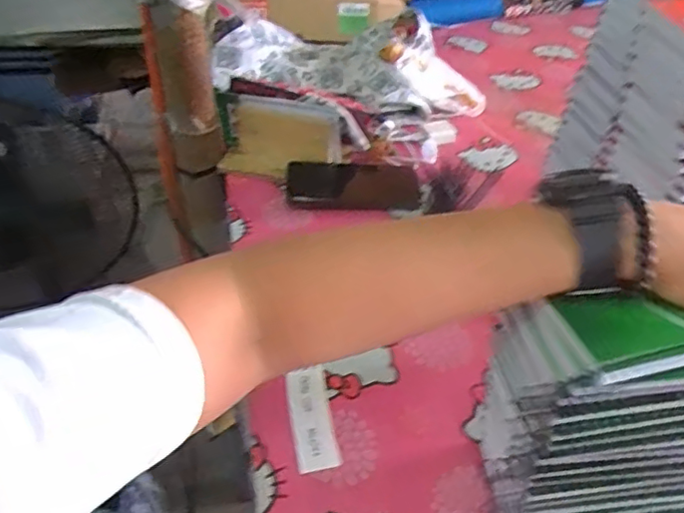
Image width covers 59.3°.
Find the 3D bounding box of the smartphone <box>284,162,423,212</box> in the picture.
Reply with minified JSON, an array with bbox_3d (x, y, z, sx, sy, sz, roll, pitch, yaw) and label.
[{"bbox_3d":[0.016,-0.089,0.788,0.173,0.063,0.011,0,28,-12],"label":"smartphone"}]

